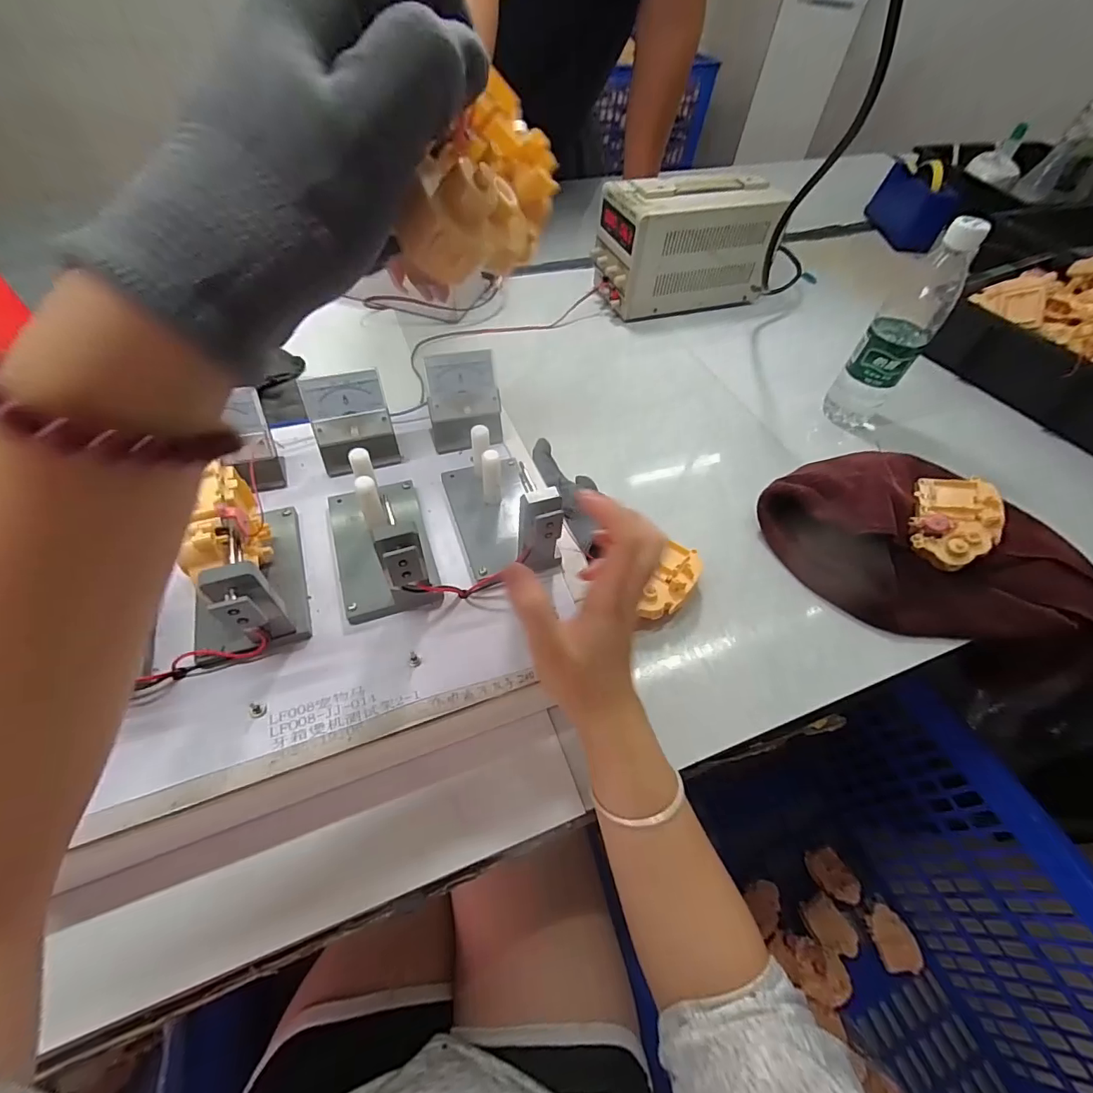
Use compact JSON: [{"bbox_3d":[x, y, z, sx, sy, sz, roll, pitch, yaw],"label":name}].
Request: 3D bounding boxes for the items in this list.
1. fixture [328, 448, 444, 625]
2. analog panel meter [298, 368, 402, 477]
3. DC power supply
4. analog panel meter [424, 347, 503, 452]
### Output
[{"bbox_3d":[-0.123,-0.016,0.343,0.069,0.083,0.132,-15,56,-15],"label":"fixture"},{"bbox_3d":[-0.169,-0.106,0.413,0.066,0.072,0.044,-14,56,-14],"label":"analog panel meter"},{"bbox_3d":[0.217,-0.469,0.745,0.260,0.159,0.115,-12,56,-13],"label":"DC power supply"},{"bbox_3d":[-0.077,-0.133,0.440,0.066,0.073,0.049,-8,55,-10],"label":"analog panel meter"}]

